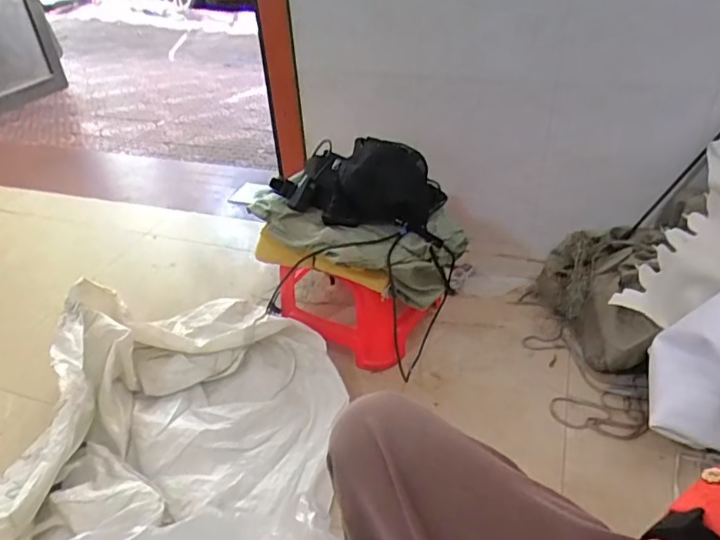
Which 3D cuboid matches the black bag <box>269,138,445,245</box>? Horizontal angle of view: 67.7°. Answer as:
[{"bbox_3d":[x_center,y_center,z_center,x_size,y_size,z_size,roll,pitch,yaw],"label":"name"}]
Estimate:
[{"bbox_3d":[0.006,-0.167,1.035,0.338,0.135,0.193,14,39,23],"label":"black bag"}]

